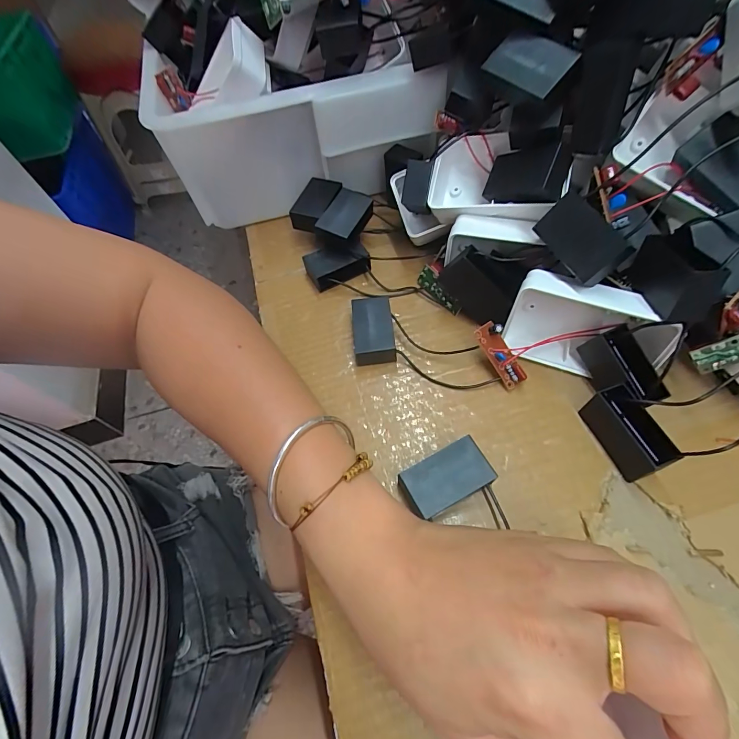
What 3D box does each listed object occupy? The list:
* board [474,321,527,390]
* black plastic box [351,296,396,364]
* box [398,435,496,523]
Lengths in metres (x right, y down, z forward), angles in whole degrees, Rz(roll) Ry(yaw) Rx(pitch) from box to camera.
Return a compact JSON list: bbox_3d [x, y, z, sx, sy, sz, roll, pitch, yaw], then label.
[{"bbox_3d":[0.085,-0.010,0.244,0.013,0.011,0.044,-28,88,-11],"label":"board"},{"bbox_3d":[0.003,-0.029,0.272,0.028,0.017,0.049,-6,59,1],"label":"black plastic box"},{"bbox_3d":[0.042,0.063,0.214,0.050,0.017,0.028,-26,61,-11],"label":"box"}]

